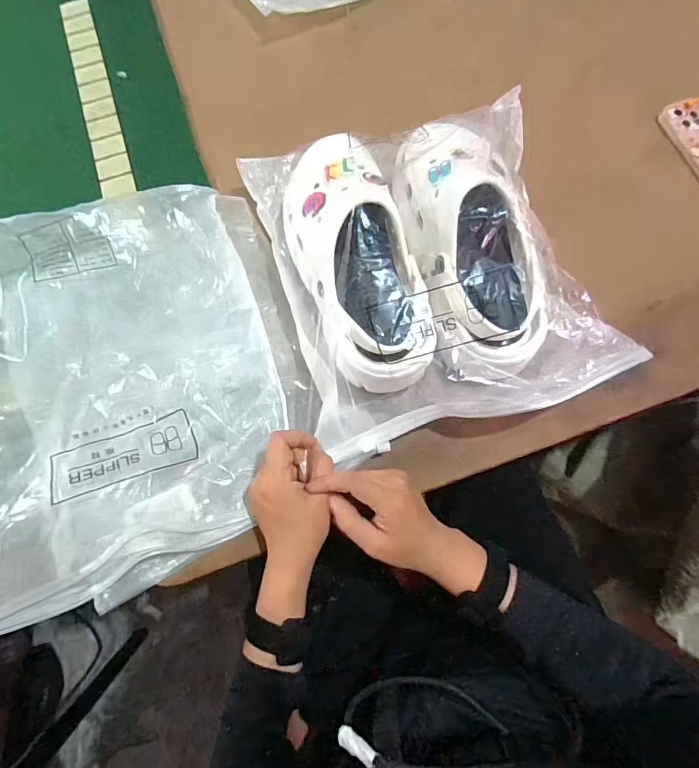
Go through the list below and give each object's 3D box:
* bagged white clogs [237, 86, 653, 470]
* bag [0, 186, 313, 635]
[{"bbox_3d":[0.073,-0.118,0.402,0.273,0.122,0.309,-16,73,-3],"label":"bagged white clogs"},{"bbox_3d":[-0.215,-0.006,0.406,0.331,0.044,0.370,-15,78,-15],"label":"bag"}]

